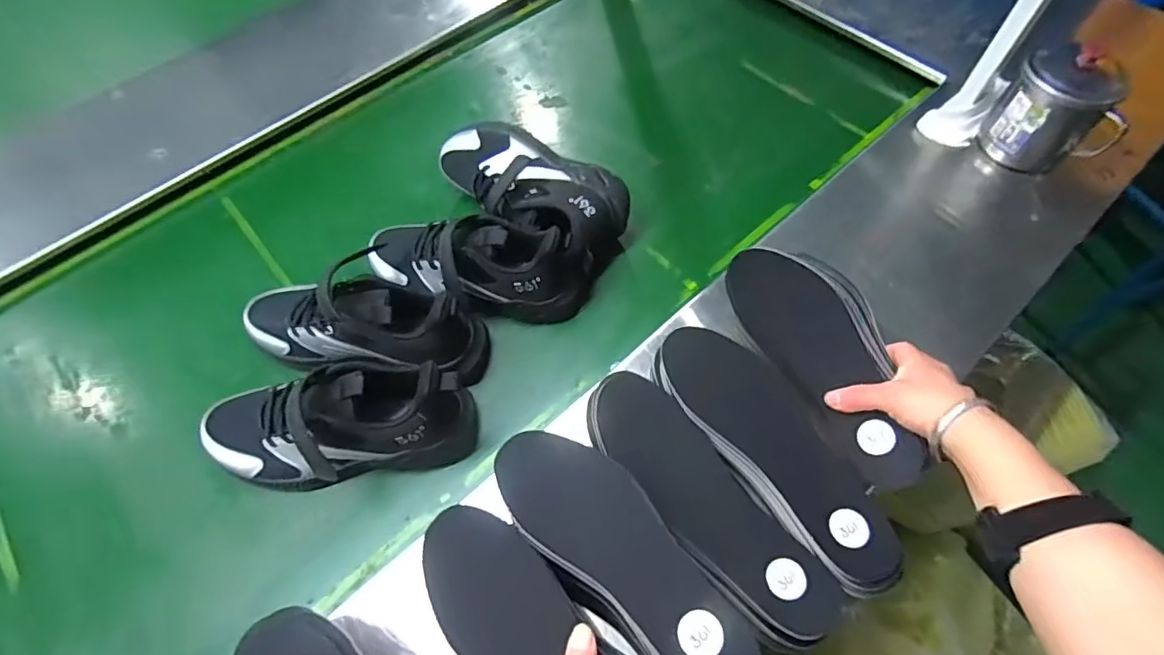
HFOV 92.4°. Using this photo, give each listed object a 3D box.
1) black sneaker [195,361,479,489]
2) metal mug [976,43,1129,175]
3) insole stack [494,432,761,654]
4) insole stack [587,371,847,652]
[{"bbox_3d":[-0.225,0.094,0.501,0.247,0.111,0.095,-10,61,-3],"label":"black sneaker"},{"bbox_3d":[0.510,-0.240,0.608,0.104,0.113,0.094,4,62,5],"label":"metal mug"},{"bbox_3d":[0.025,0.152,0.375,0.071,0.019,0.213,-40,67,-18],"label":"insole stack"},{"bbox_3d":[0.092,0.131,0.436,0.071,0.020,0.235,-36,68,-16],"label":"insole stack"}]

